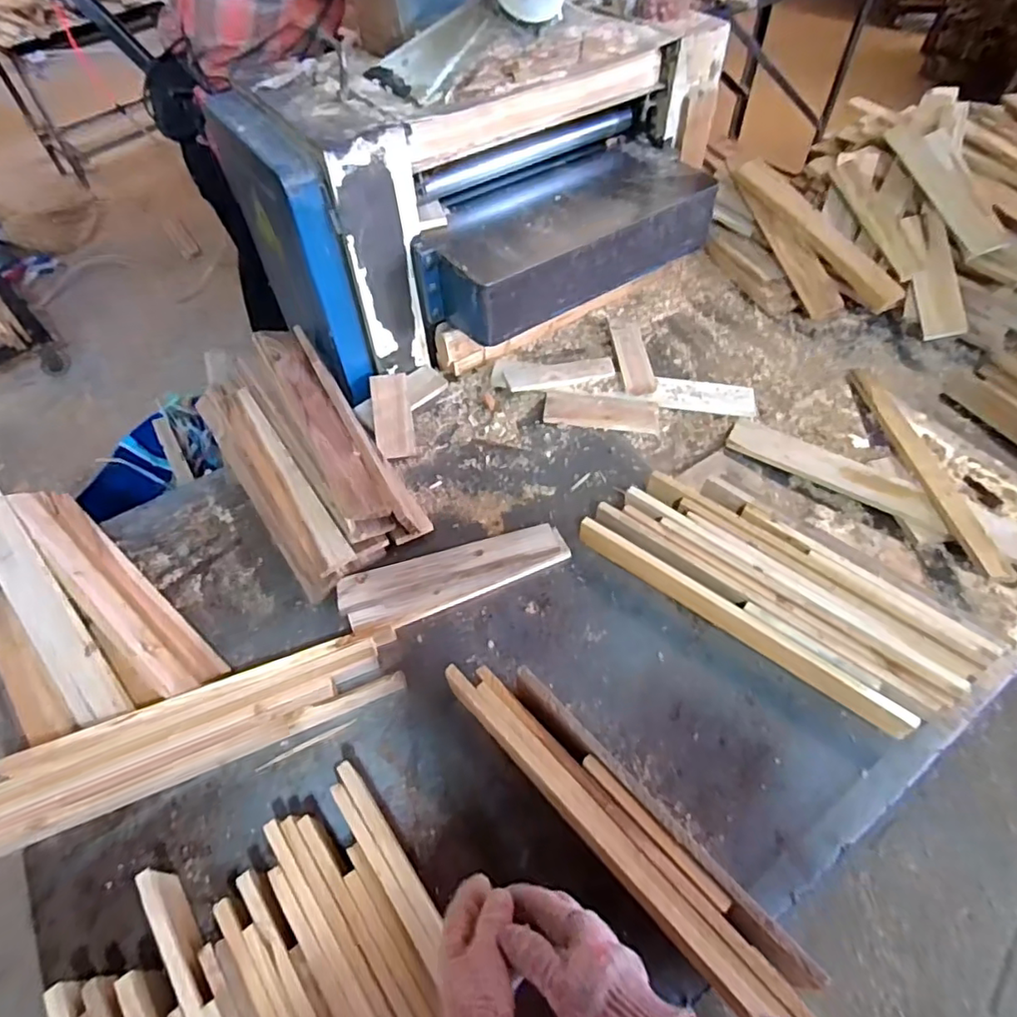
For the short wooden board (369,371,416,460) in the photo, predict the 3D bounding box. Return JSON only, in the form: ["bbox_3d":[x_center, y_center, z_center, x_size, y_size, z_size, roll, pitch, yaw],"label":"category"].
[{"bbox_3d":[-0.213,-0.172,1.086,0.068,0.014,0.183,-10,67,-5],"label":"short wooden board"}]

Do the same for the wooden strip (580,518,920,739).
[{"bbox_3d":[0.309,0.153,0.830,0.486,0.053,0.024,33,62,22],"label":"wooden strip"}]

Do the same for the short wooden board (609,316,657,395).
[{"bbox_3d":[0.248,-0.316,1.180,0.063,0.024,0.246,-3,55,0],"label":"short wooden board"}]

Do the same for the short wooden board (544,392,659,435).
[{"bbox_3d":[0.169,-0.176,1.081,0.204,0.017,0.079,7,56,7],"label":"short wooden board"}]

